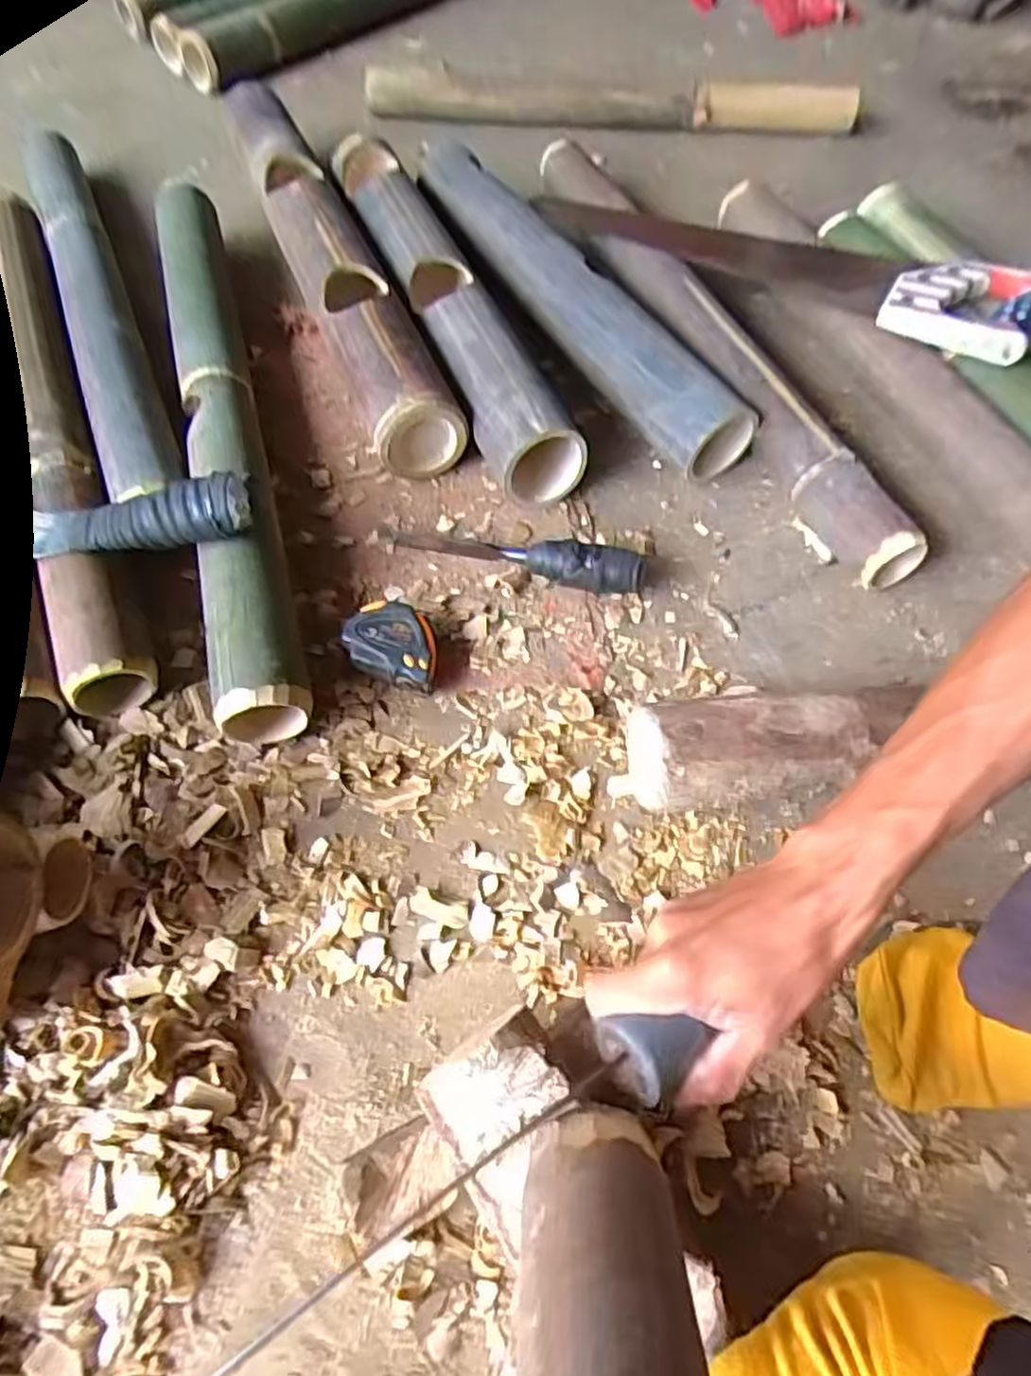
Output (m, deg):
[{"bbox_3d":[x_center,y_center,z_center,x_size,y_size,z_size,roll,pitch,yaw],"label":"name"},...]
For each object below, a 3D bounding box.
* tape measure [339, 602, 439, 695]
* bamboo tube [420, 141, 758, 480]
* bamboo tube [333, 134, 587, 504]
[{"bbox_3d":[-0.090,-0.032,0.542,0.069,0.032,0.061,9,61,2],"label":"tape measure"},{"bbox_3d":[0.048,-0.402,0.741,0.071,0.079,0.519,-28,66,-16],"label":"bamboo tube"},{"bbox_3d":[-0.075,-0.398,0.726,0.083,0.083,0.532,-19,64,-12],"label":"bamboo tube"}]

